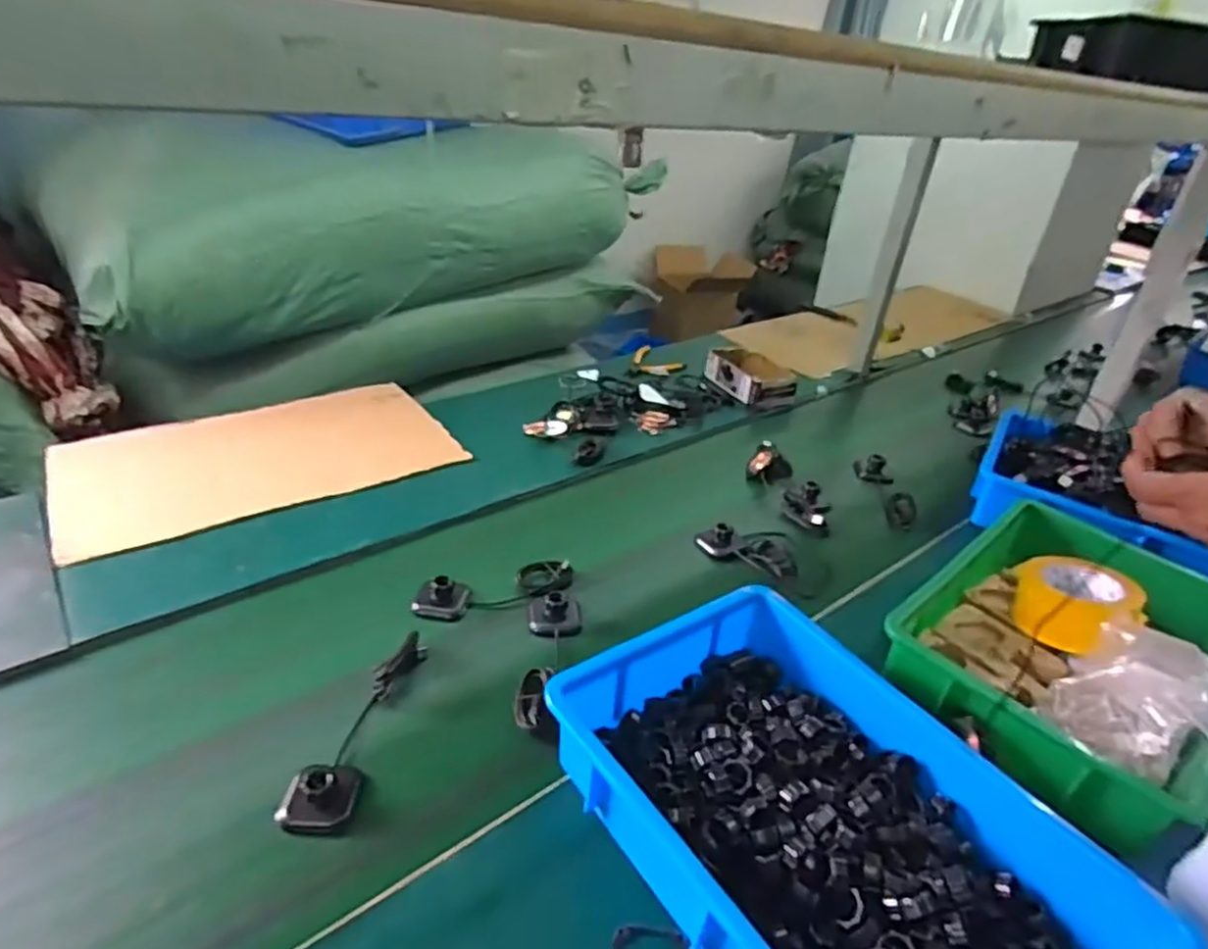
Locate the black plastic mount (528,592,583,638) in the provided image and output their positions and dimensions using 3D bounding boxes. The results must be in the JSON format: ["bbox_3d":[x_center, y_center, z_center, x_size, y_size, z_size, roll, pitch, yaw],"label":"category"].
[{"bbox_3d":[-0.055,0.154,0.795,0.060,0.031,0.054,2,31,-4],"label":"black plastic mount"}]

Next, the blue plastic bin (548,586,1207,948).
[{"bbox_3d":[0.176,0.276,0.549,0.269,0.091,0.407,-18,37,-33],"label":"blue plastic bin"}]

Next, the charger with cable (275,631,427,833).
[{"bbox_3d":[-0.222,0.226,0.647,0.058,0.032,0.205,9,31,7],"label":"charger with cable"}]

